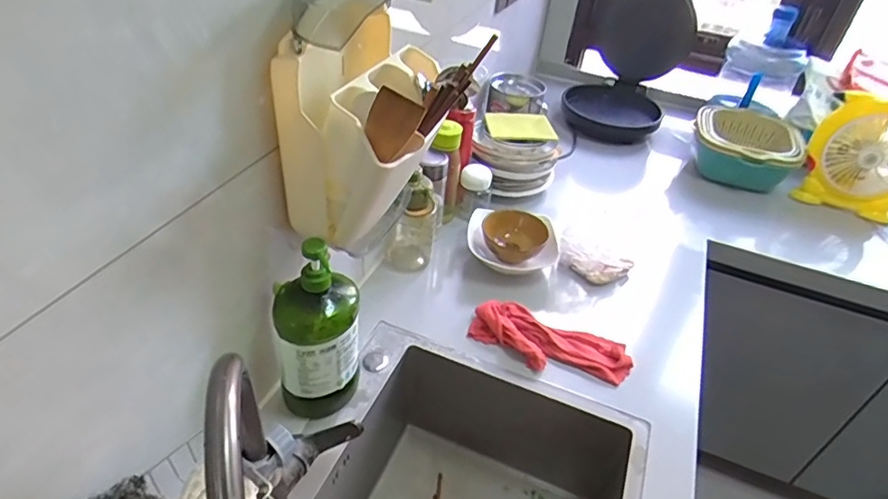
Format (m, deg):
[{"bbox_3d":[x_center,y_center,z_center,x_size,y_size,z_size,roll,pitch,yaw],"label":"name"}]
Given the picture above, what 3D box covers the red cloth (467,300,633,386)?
[{"bbox_3d":[0.171,0.156,0.893,0.256,0.038,0.101,18,40,14],"label":"red cloth"}]

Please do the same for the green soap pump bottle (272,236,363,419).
[{"bbox_3d":[-0.161,0.107,0.705,0.103,0.276,0.079,-3,40,-12],"label":"green soap pump bottle"}]

